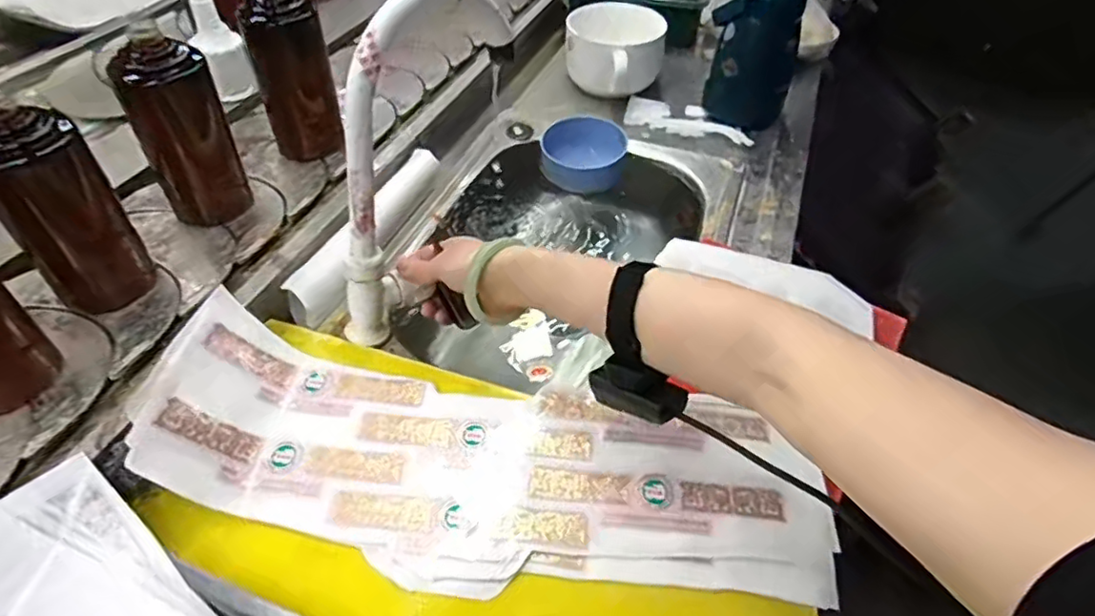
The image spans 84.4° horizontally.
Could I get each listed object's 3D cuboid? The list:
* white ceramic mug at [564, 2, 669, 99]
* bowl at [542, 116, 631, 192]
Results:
[{"bbox_3d":[0.098,-0.377,0.896,0.146,0.081,0.159,8,48,1],"label":"white ceramic mug"},{"bbox_3d":[0.048,-0.202,0.792,0.110,0.052,0.093,2,48,-4],"label":"bowl"}]

